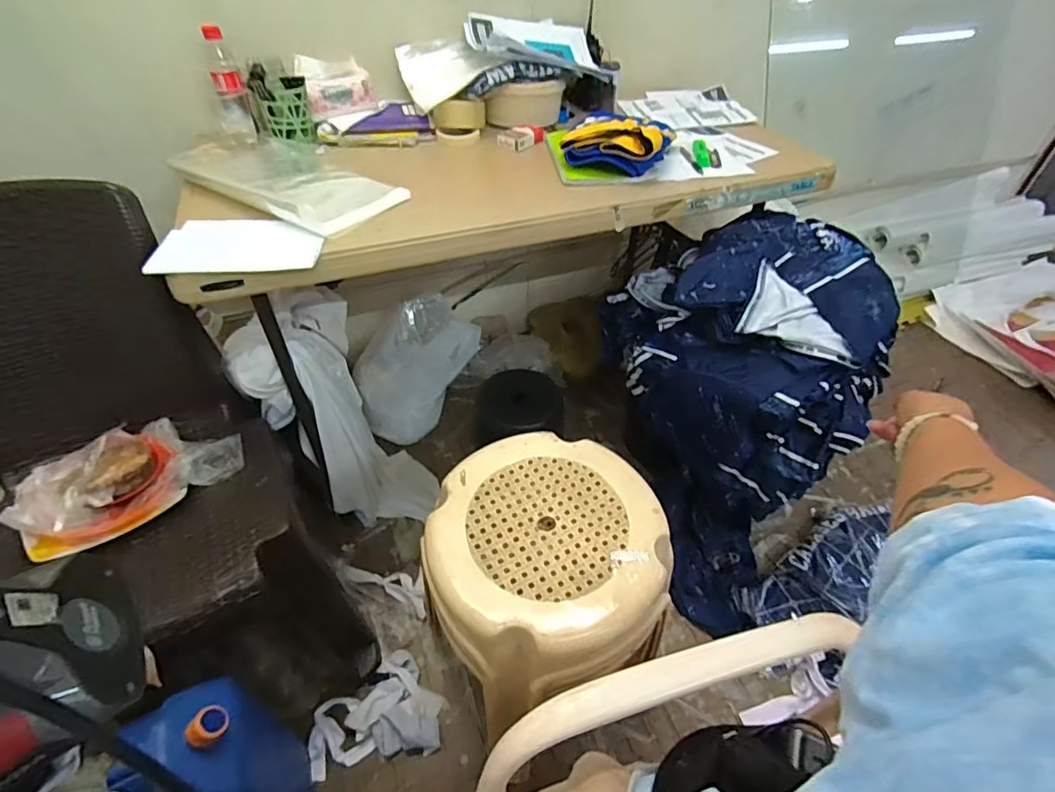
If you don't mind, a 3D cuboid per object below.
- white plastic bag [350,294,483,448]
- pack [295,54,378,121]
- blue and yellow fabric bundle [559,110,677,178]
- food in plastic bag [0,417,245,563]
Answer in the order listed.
[{"bbox_3d":[-0.299,-0.098,1.408,0.210,0.265,0.396,20,48,18],"label":"white plastic bag"},{"bbox_3d":[-0.393,-0.639,1.046,0.138,0.085,0.079,-22,50,-22],"label":"pack"},{"bbox_3d":[0.175,-0.498,0.972,0.181,0.064,0.216,16,47,14],"label":"blue and yellow fabric bundle"},{"bbox_3d":[-0.624,0.120,0.799,0.291,0.069,0.169,-32,54,-29],"label":"food in plastic bag"}]

